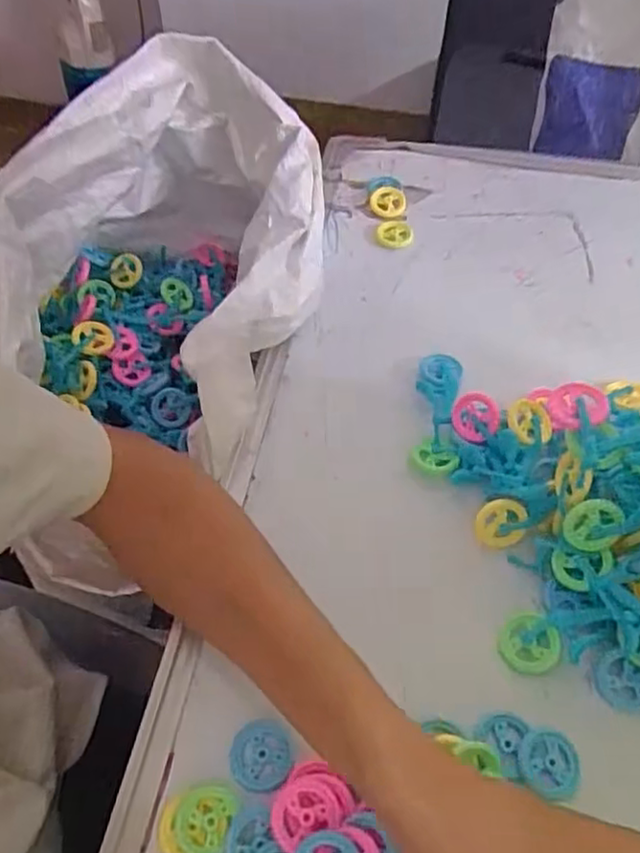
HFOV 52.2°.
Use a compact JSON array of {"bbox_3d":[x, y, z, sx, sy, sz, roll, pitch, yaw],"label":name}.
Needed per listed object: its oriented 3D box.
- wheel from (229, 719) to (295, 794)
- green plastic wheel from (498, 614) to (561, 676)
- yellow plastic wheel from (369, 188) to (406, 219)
[{"bbox_3d":[-0.028,0.157,0.312,0.030,0.005,0.030,0,53,-1],"label":"wheel"},{"bbox_3d":[0.106,0.111,0.333,0.029,0.008,0.029,-44,68,2],"label":"green plastic wheel"},{"bbox_3d":[0.057,-0.190,0.556,0.030,0.008,0.030,3,81,17],"label":"yellow plastic wheel"}]

